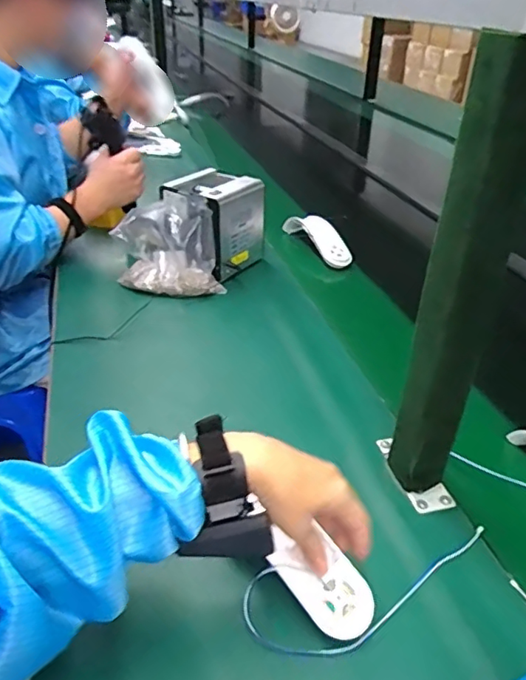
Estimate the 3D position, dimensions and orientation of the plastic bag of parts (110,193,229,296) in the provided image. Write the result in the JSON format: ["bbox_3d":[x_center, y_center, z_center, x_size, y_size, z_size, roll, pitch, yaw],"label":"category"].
[{"bbox_3d":[-0.155,-0.155,0.868,0.152,0.126,0.117,-5,33,-7],"label":"plastic bag of parts"}]

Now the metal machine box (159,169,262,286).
[{"bbox_3d":[-0.086,-0.195,0.937,0.131,0.147,0.154,19,37,27],"label":"metal machine box"}]

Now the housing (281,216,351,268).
[{"bbox_3d":[0.109,-0.193,1.046,0.063,0.052,0.190,-15,35,-21],"label":"housing"}]

